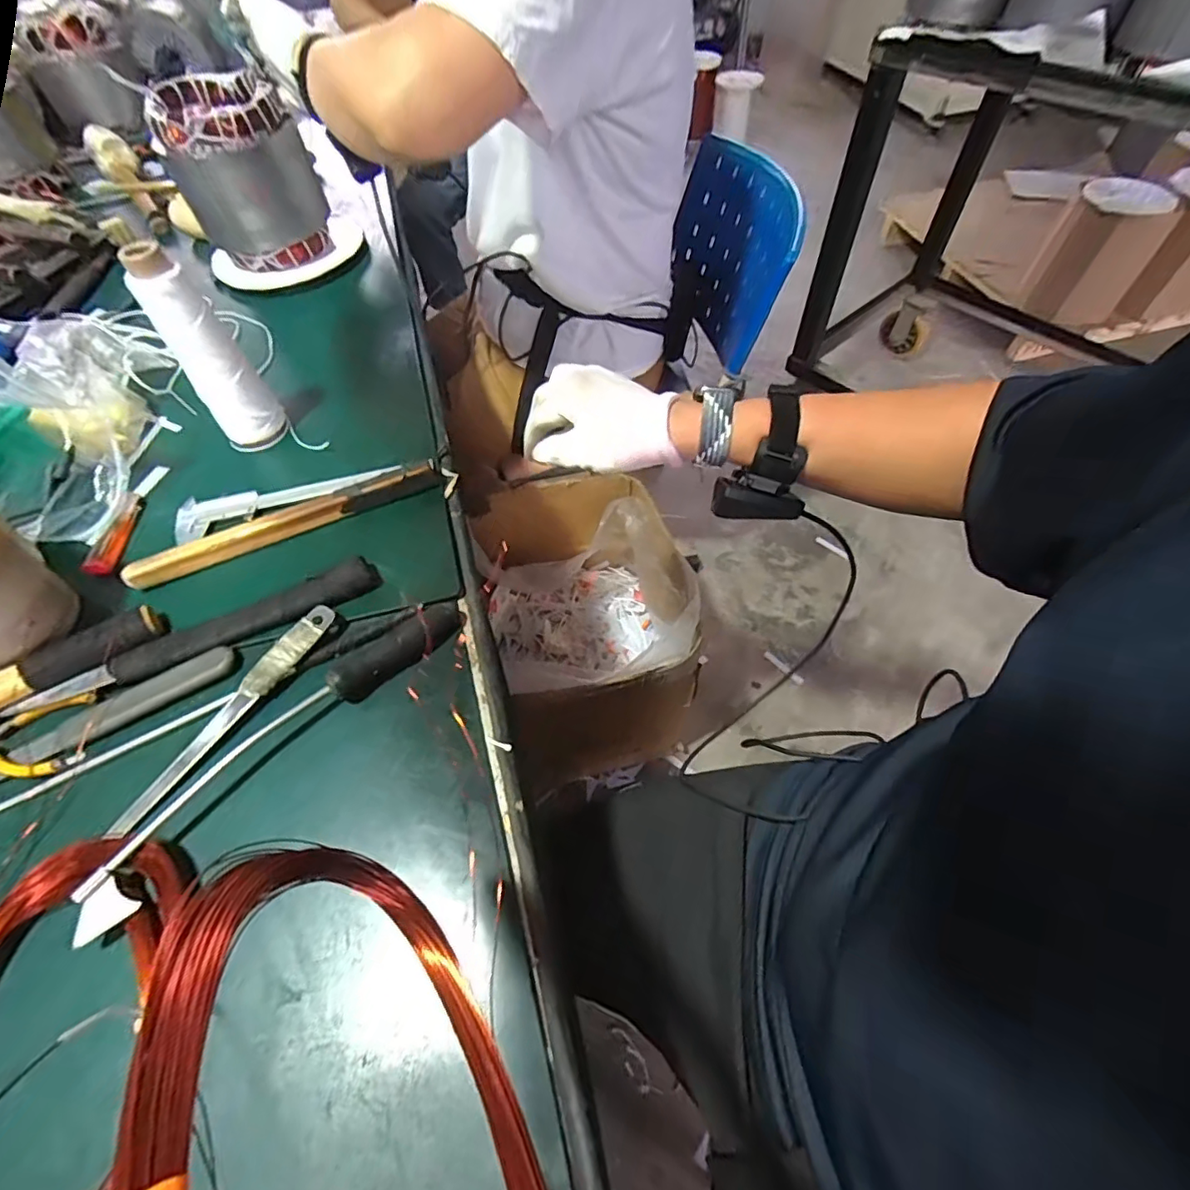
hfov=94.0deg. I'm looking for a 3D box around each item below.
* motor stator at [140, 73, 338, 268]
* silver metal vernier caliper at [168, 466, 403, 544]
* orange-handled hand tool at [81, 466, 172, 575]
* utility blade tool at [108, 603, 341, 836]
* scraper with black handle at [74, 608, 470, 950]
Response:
[{"bbox_3d":[-0.442,-0.531,0.709,0.152,0.173,0.152,-25,60,-13],"label":"motor stator"},{"bbox_3d":[-0.275,-0.093,0.498,0.203,0.016,0.048,-12,58,-5],"label":"silver metal vernier caliper"},{"bbox_3d":[-0.427,-0.073,0.509,0.020,0.012,0.126,-3,57,0],"label":"orange-handled hand tool"},{"bbox_3d":[-0.255,0.081,0.393,0.022,0.015,0.183,27,62,18],"label":"utility blade tool"},{"bbox_3d":[-0.212,0.092,0.382,0.050,0.028,0.287,36,66,22],"label":"scraper with black handle"}]

